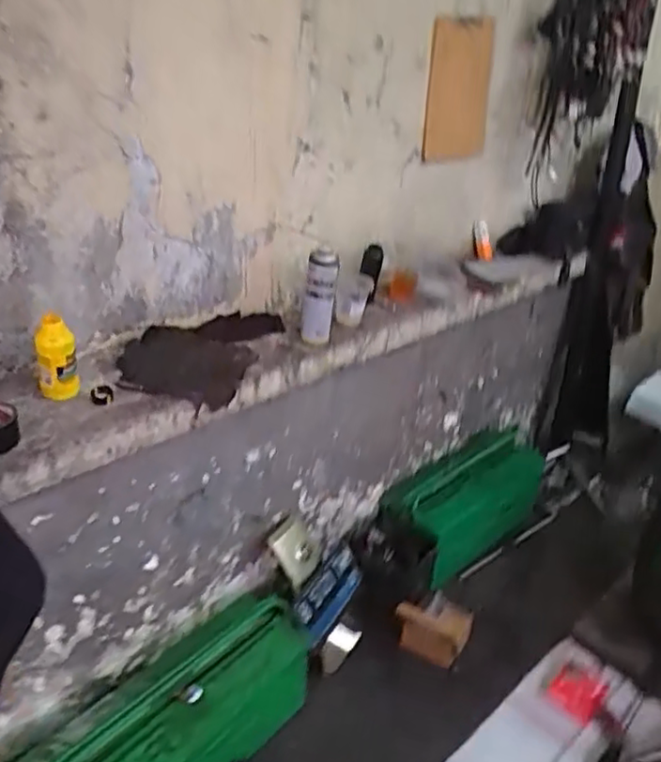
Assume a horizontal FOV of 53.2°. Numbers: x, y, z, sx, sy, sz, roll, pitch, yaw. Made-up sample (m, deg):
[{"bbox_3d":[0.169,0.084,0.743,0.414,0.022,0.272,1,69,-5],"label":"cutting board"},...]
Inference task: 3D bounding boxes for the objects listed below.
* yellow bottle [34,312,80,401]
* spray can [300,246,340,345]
[{"bbox_3d":[-0.478,-0.044,1.147,0.067,0.153,0.063,-11,32,-23],"label":"yellow bottle"},{"bbox_3d":[-0.025,-0.176,1.400,0.074,0.213,0.076,2,29,-1],"label":"spray can"}]

